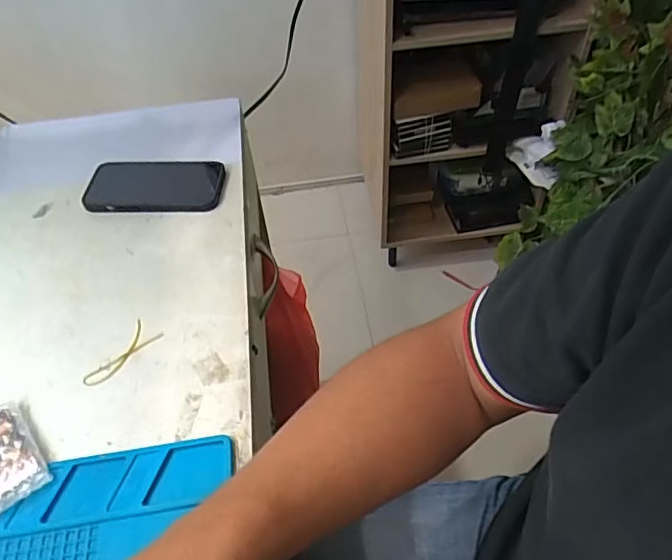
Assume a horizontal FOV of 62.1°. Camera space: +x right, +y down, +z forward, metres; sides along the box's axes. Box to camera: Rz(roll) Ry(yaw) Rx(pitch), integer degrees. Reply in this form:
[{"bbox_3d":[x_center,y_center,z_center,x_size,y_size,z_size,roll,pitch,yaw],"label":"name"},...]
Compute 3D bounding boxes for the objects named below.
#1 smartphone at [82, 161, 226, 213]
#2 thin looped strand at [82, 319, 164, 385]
[{"bbox_3d":[-0.205,-0.105,0.635,0.150,0.013,0.077,0,55,1],"label":"smartphone"},{"bbox_3d":[-0.189,0.067,0.491,0.031,0.004,0.072,26,56,24],"label":"thin looped strand"}]

